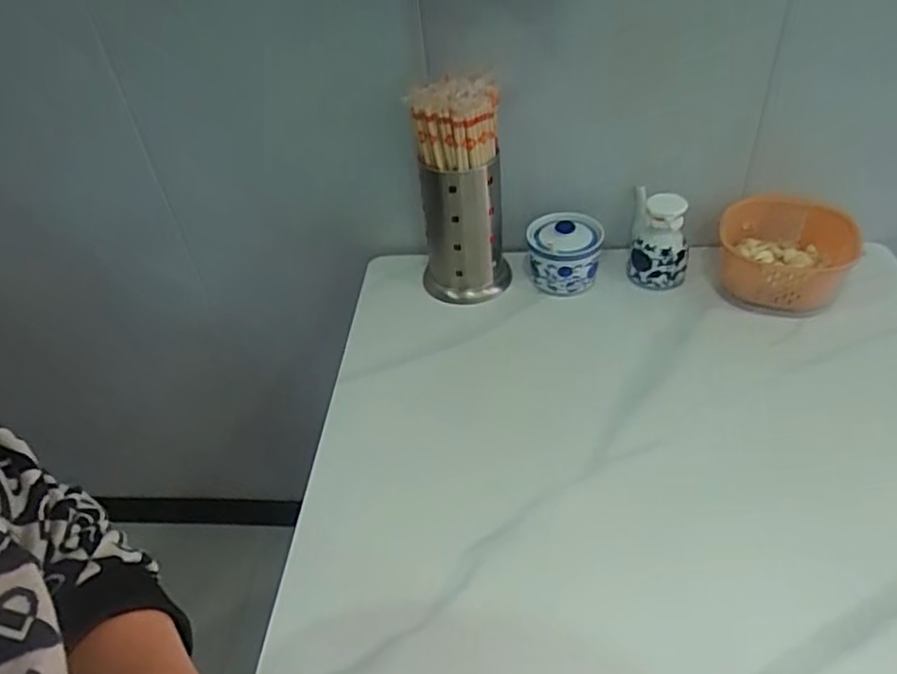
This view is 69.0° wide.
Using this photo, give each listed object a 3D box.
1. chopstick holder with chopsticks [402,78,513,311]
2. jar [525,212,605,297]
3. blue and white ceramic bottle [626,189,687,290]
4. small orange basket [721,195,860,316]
[{"bbox_3d":[0.015,-0.174,0.822,0.113,0.267,0.099,-5,41,2],"label":"chopstick holder with chopsticks"},{"bbox_3d":[0.155,-0.116,0.870,0.093,0.079,0.107,5,42,14],"label":"jar"},{"bbox_3d":[0.273,-0.132,0.848,0.079,0.111,0.079,12,44,21],"label":"blue and white ceramic bottle"},{"bbox_3d":[0.419,-0.108,0.815,0.156,0.079,0.169,16,46,24],"label":"small orange basket"}]

